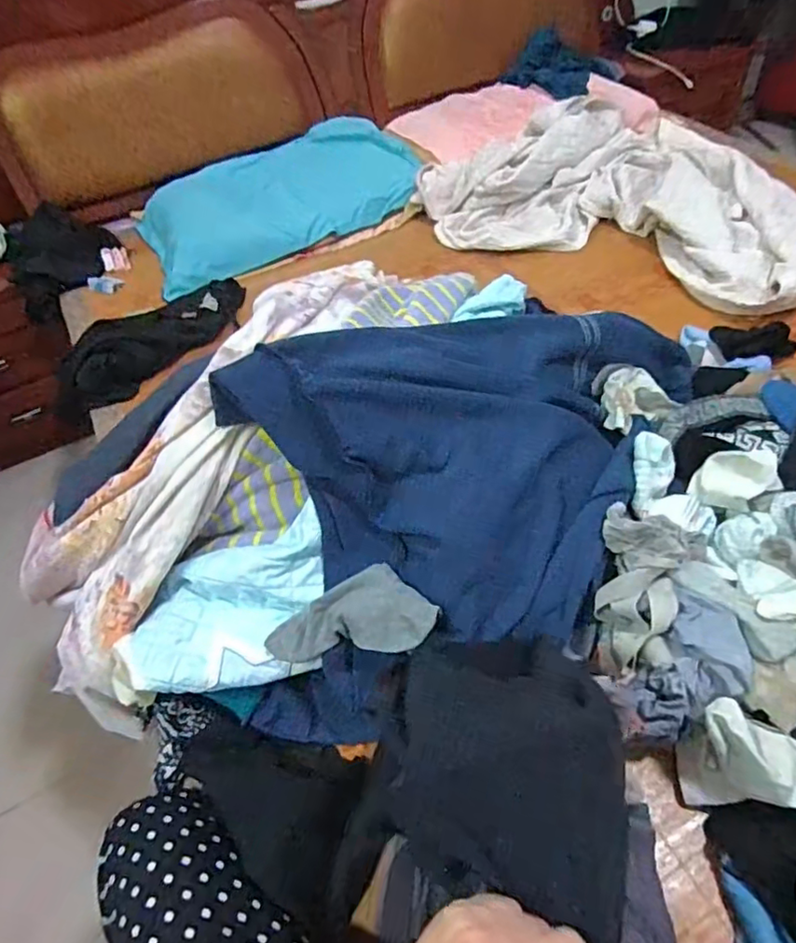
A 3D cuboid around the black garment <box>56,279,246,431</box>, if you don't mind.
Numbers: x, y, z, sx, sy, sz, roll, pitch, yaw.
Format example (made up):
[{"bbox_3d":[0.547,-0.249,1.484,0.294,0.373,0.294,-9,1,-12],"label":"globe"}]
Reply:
[{"bbox_3d":[-0.504,-0.279,1.213,0.444,0.075,0.180,-34,53,-20],"label":"black garment"}]

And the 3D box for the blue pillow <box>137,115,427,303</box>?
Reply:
[{"bbox_3d":[-0.302,-0.706,1.477,0.690,0.116,0.449,-22,50,-10],"label":"blue pillow"}]

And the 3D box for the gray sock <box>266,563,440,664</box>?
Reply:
[{"bbox_3d":[-0.052,0.160,0.641,0.187,0.047,0.091,-7,49,3],"label":"gray sock"}]

